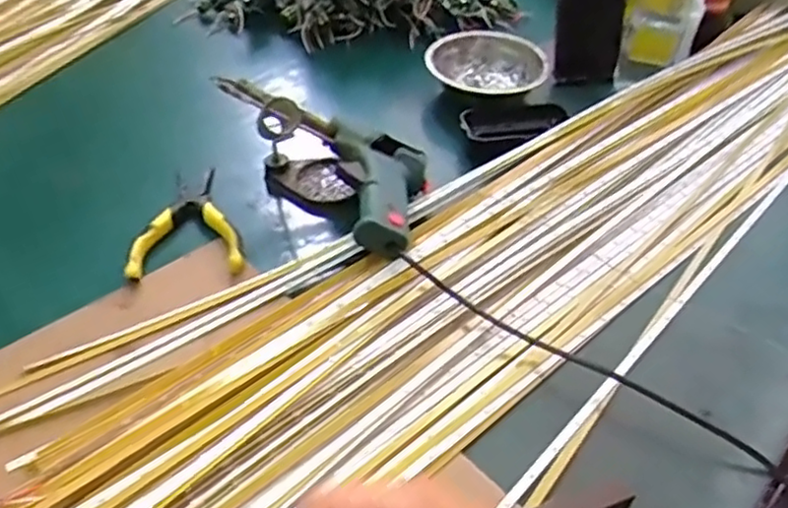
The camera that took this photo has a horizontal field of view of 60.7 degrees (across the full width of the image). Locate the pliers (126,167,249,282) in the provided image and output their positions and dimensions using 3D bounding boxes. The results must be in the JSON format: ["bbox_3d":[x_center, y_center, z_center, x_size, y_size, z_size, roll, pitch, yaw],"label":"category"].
[{"bbox_3d":[-0.169,-0.033,0.558,0.085,0.012,0.134,-4,45,-8],"label":"pliers"}]

